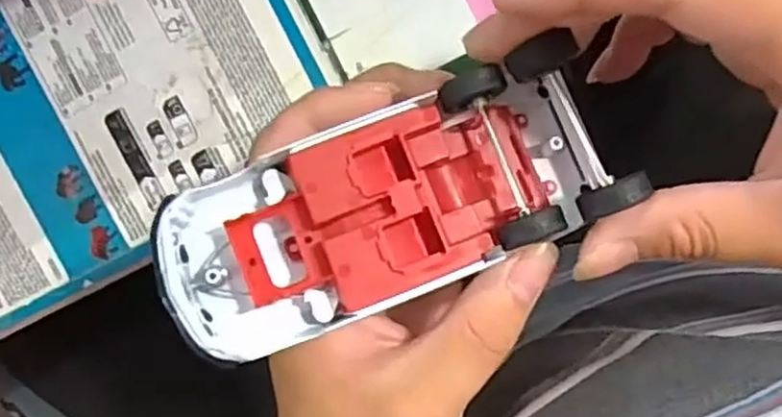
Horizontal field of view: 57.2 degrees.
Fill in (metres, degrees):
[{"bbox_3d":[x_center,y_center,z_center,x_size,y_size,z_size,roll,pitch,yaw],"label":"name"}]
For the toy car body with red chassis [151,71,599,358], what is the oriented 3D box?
[{"bbox_3d":[-0.003,-0.001,0.215,0.128,0.030,0.050,-21,92,-7],"label":"toy car body with red chassis"}]

